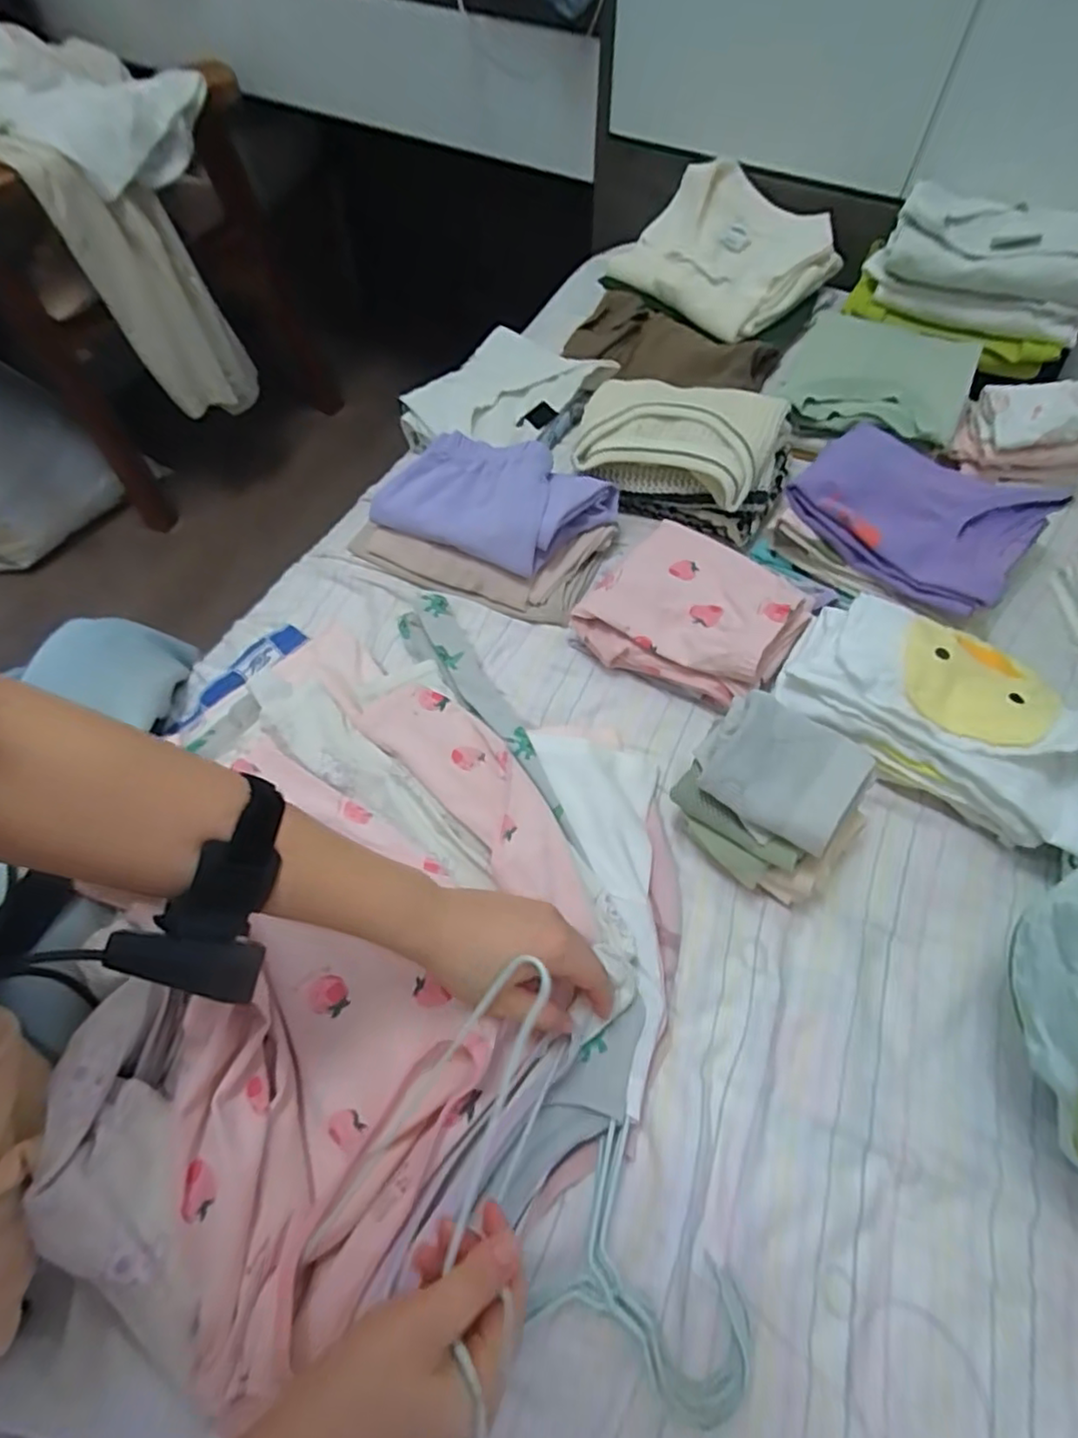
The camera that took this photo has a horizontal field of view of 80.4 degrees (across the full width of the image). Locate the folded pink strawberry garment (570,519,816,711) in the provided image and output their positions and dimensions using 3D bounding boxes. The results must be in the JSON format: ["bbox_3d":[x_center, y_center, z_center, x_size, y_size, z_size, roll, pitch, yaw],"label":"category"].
[{"bbox_3d":[0.146,-0.100,0.599,0.177,0.061,0.172,37,69,17],"label":"folded pink strawberry garment"}]

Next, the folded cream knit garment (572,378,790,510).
[{"bbox_3d":[0.135,-0.297,0.664,0.204,0.057,0.144,24,66,12],"label":"folded cream knit garment"}]

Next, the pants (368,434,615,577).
[{"bbox_3d":[-0.050,-0.224,0.652,0.231,0.043,0.134,24,66,12],"label":"pants"}]

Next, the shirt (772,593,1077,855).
[{"bbox_3d":[0.318,-0.003,0.519,0.232,0.081,0.124,31,68,15],"label":"shirt"}]

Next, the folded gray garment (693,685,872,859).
[{"bbox_3d":[0.169,0.035,0.454,0.104,0.030,0.087,36,69,19],"label":"folded gray garment"}]

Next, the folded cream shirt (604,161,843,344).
[{"bbox_3d":[0.229,-0.599,0.815,0.253,0.071,0.196,37,69,20],"label":"folded cream shirt"}]

